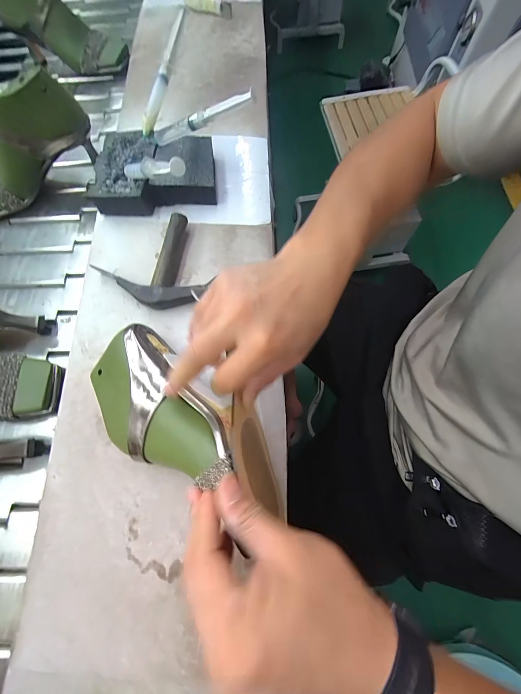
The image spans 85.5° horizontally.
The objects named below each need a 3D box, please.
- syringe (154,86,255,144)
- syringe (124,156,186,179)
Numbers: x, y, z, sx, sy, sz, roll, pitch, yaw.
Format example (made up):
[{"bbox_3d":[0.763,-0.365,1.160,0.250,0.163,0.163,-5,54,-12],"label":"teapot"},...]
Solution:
[{"bbox_3d":[-0.077,-0.288,0.357,0.156,0.017,0.013,1,69,28],"label":"syringe"},{"bbox_3d":[-0.130,-0.204,0.324,0.015,0.018,0.162,-47,47,-13],"label":"syringe"}]

